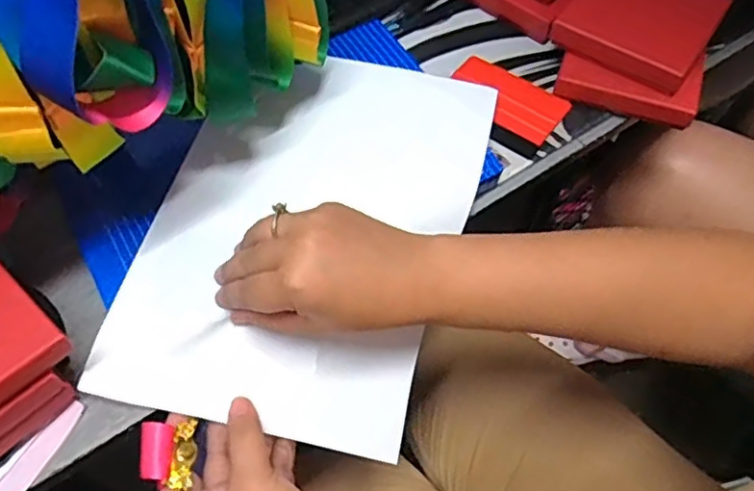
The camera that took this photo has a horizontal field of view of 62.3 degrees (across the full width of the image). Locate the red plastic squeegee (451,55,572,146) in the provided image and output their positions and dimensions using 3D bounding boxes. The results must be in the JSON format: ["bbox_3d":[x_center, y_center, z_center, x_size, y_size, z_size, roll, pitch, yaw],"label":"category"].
[{"bbox_3d":[0.107,-0.123,0.516,0.095,0.010,0.058,31,63,17],"label":"red plastic squeegee"}]

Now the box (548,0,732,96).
[{"bbox_3d":[0.216,-0.187,0.509,0.109,0.019,0.109,31,67,20],"label":"box"}]

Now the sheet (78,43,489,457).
[{"bbox_3d":[-0.044,-0.015,0.444,0.203,0.021,0.291,19,70,-6],"label":"sheet"}]

